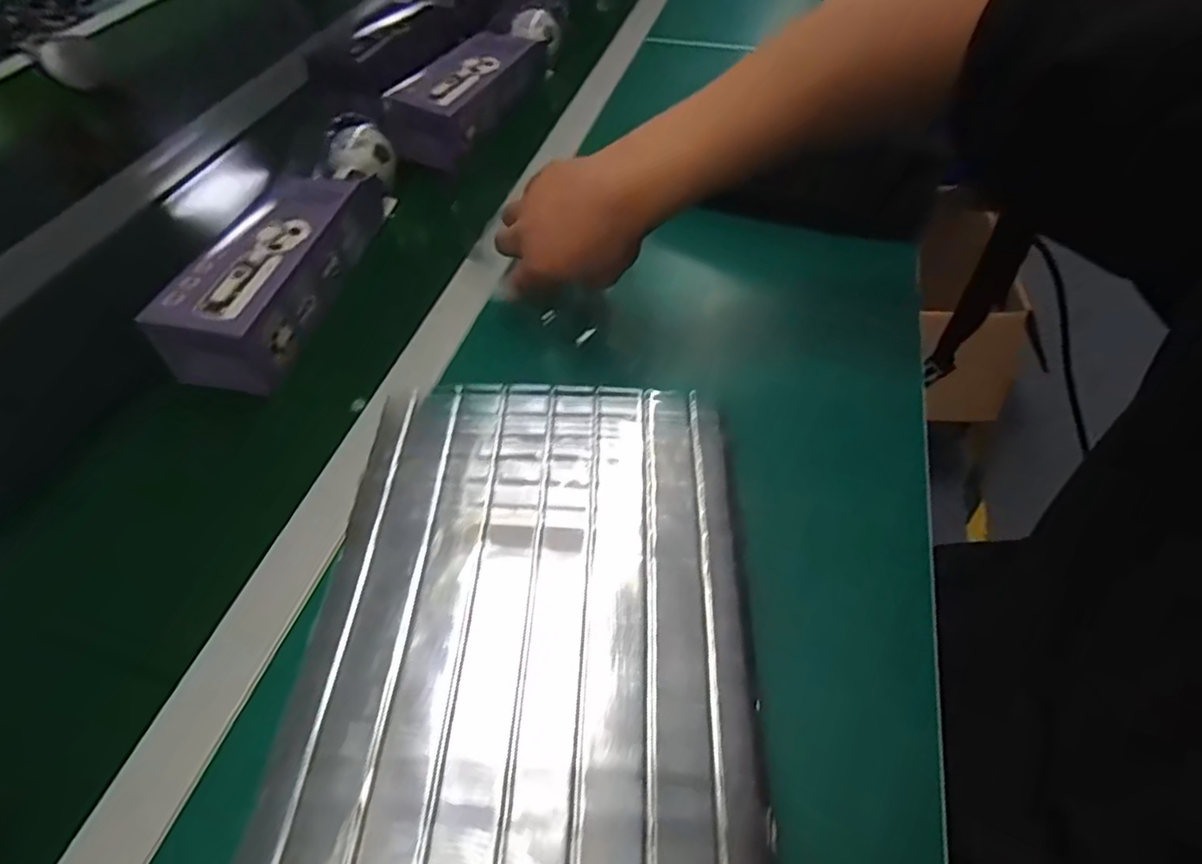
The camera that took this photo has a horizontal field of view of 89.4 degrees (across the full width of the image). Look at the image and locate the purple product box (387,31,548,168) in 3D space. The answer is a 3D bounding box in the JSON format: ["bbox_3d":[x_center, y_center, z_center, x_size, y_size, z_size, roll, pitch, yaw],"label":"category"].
[{"bbox_3d":[-0.142,-0.377,0.668,0.079,0.066,0.216,15,53,14],"label":"purple product box"}]

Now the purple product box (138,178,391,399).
[{"bbox_3d":[-0.252,-0.146,0.494,0.072,0.079,0.240,7,52,8],"label":"purple product box"}]

